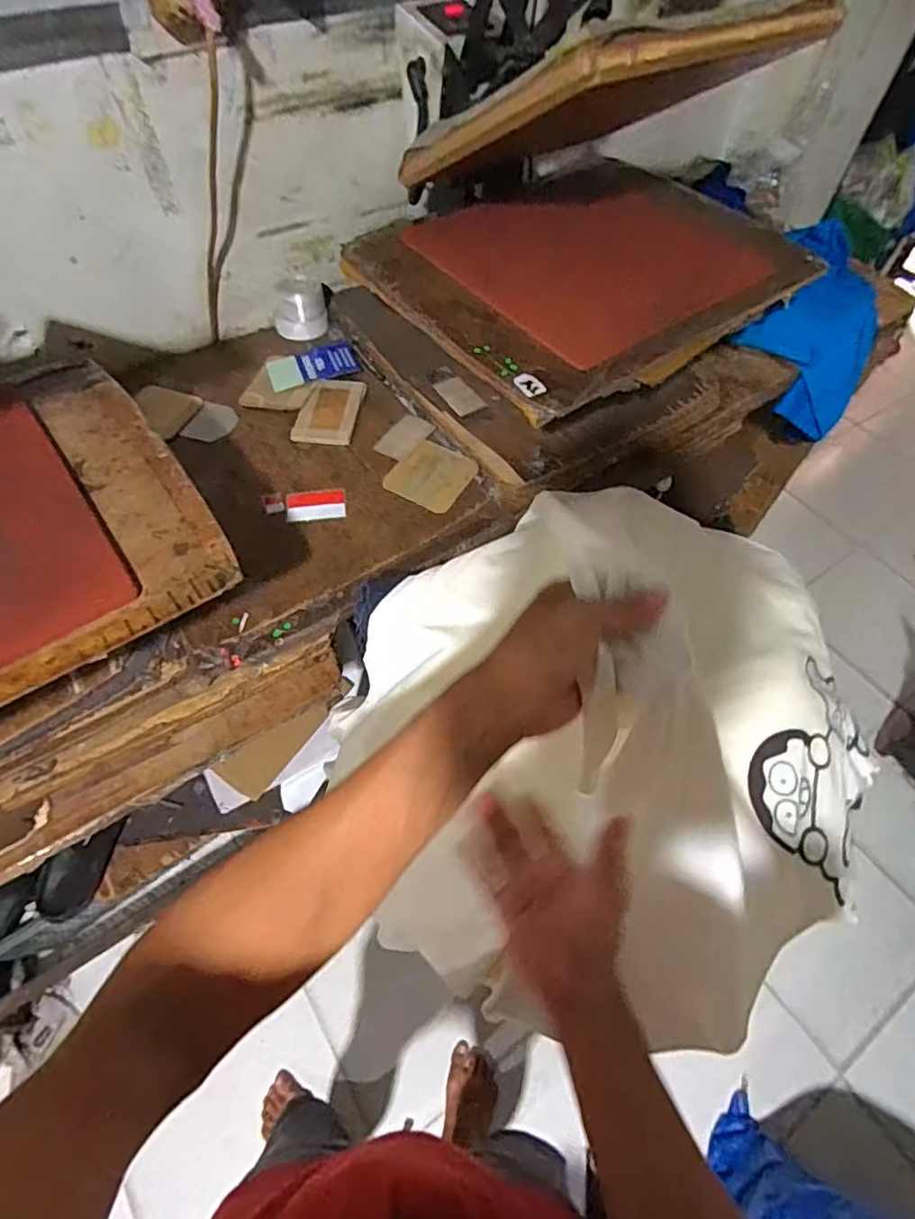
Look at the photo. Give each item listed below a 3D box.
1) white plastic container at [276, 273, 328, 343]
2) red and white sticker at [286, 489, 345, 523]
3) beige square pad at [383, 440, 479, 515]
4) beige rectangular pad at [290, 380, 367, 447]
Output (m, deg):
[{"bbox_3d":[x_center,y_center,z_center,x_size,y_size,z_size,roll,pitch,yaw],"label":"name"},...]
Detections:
[{"bbox_3d":[-0.282,-0.538,1.052,0.096,0.070,0.089,-7,58,-7],"label":"white plastic container"},{"bbox_3d":[-0.200,-0.148,0.838,0.082,0.004,0.050,-9,58,-8],"label":"red and white sticker"},{"bbox_3d":[-0.037,-0.199,0.875,0.108,0.005,0.121,27,60,14],"label":"beige square pad"},{"bbox_3d":[-0.201,-0.317,0.940,0.088,0.009,0.155,7,58,2],"label":"beige rectangular pad"}]

